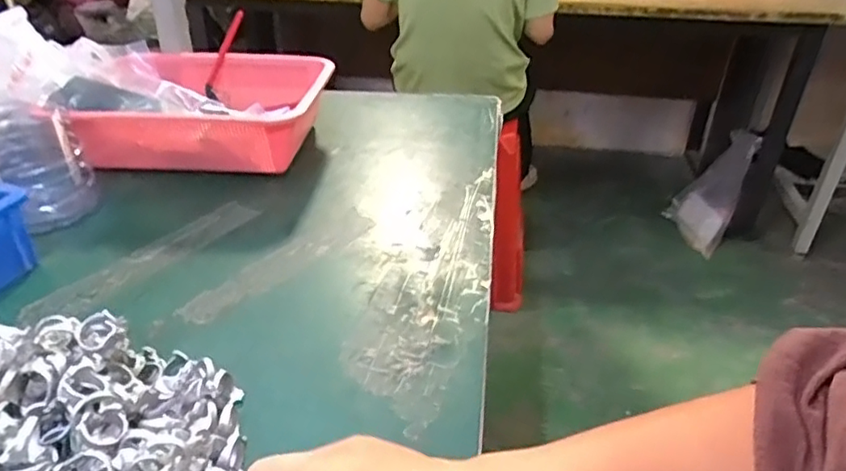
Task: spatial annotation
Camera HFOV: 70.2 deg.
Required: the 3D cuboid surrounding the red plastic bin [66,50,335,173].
[{"bbox_3d":[-0.243,-0.150,0.723,0.252,0.086,0.224,-2,30,-3],"label":"red plastic bin"}]

